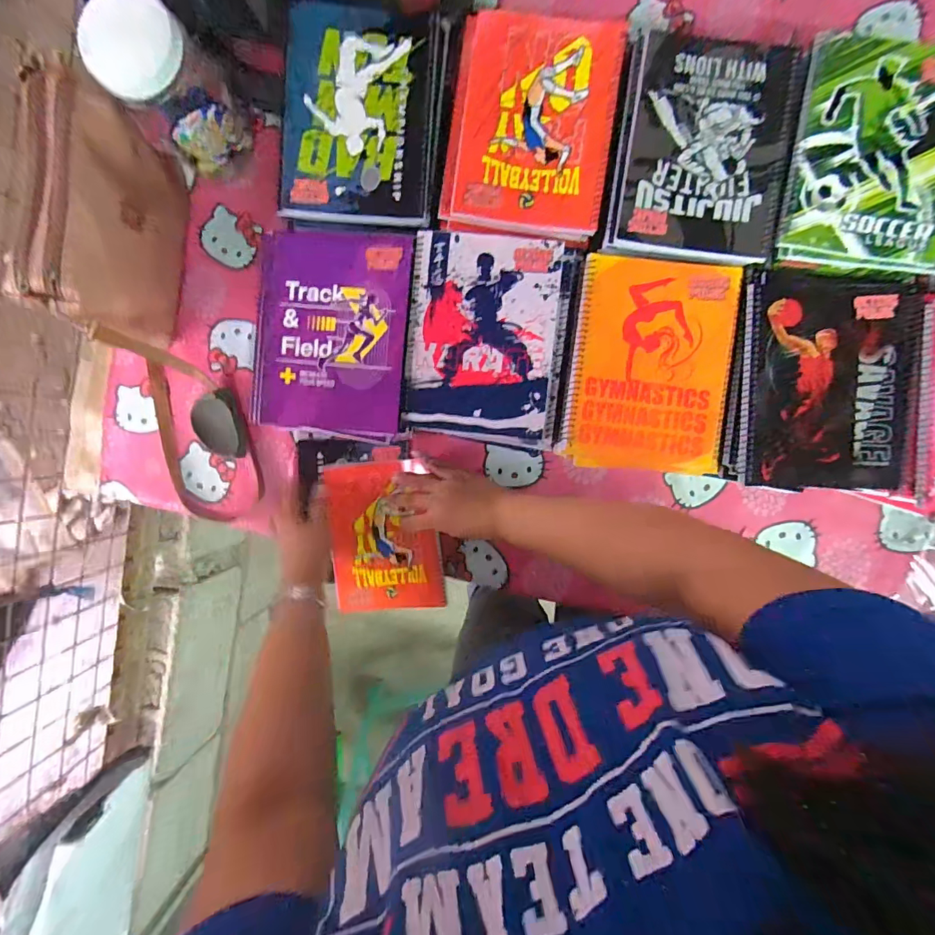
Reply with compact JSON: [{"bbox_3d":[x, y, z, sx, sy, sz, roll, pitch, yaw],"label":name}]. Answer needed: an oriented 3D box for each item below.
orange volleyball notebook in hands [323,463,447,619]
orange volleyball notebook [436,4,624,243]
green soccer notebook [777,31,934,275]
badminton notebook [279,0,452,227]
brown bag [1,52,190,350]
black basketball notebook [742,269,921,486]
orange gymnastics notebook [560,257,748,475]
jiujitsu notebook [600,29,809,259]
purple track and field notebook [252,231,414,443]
[{"bbox_3d":[-0.108,0.093,0.598,0.141,0.016,0.196,-4,93,5],"label":"orange volleyball notebook in hands"},{"bbox_3d":[0.064,-0.344,0.451,0.162,0.009,0.210,8,94,4],"label":"orange volleyball notebook"},{"bbox_3d":[0.390,-0.296,0.423,0.154,0.010,0.201,8,94,4],"label":"green soccer notebook"},{"bbox_3d":[-0.104,-0.354,0.454,0.159,0.016,0.200,6,94,4],"label":"badminton notebook"},{"bbox_3d":[-0.407,-0.276,0.519,0.065,0.177,0.248,8,94,4],"label":"brown bag"},{"bbox_3d":[0.361,-0.088,0.443,0.162,0.008,0.218,1,94,4],"label":"black basketball notebook"},{"bbox_3d":[0.186,-0.103,0.455,0.162,0.011,0.206,4,94,4],"label":"orange gymnastics notebook"},{"bbox_3d":[0.228,-0.310,0.435,0.157,0.009,0.200,8,94,4],"label":"jiujitsu notebook"},{"bbox_3d":[-0.140,-0.138,0.465,0.158,0.013,0.203,5,94,4],"label":"purple track and field notebook"}]

